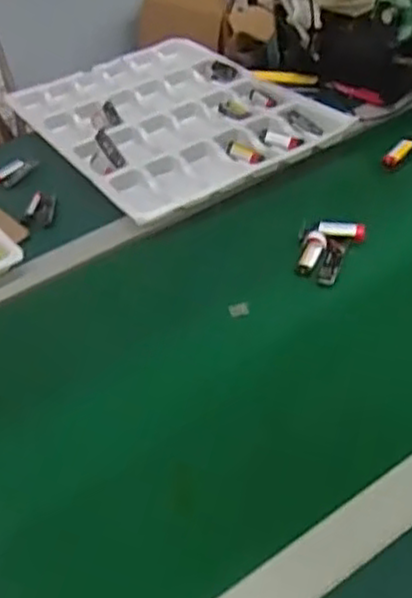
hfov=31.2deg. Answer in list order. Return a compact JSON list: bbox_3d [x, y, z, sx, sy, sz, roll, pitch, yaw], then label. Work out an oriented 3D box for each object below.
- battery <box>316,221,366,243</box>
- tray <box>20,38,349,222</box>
[{"bbox_3d":[0.142,-0.072,0.773,0.048,0.011,0.018,5,42,15],"label":"battery"},{"bbox_3d":[-0.055,-0.255,1.007,0.313,0.022,0.440,-27,44,-21],"label":"tray"}]

